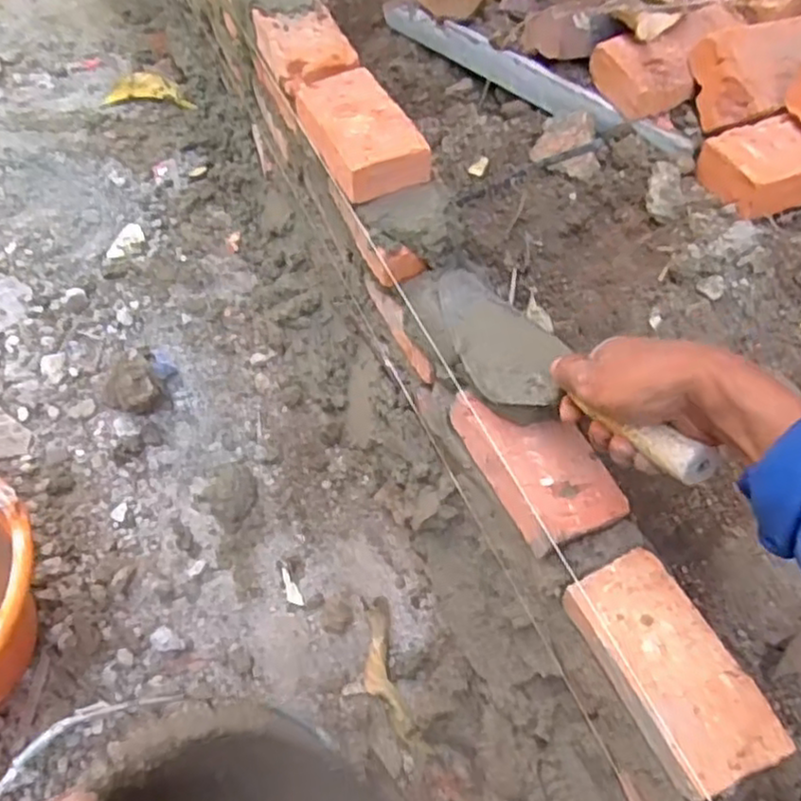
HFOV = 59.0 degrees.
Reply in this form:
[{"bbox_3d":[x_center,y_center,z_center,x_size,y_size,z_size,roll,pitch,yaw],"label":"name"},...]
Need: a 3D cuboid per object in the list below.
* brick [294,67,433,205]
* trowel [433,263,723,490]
[{"bbox_3d":[-0.040,-0.260,0.682,0.086,0.039,0.163,-21,58,-15],"label":"brick"},{"bbox_3d":[0.113,-0.023,0.550,0.082,0.051,0.304,-24,36,-15],"label":"trowel"}]

